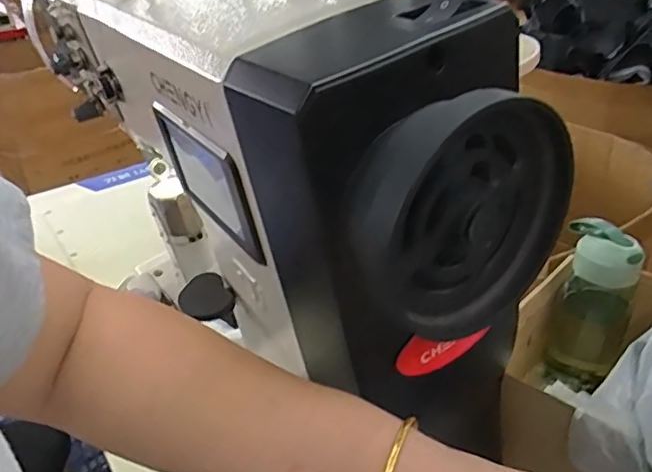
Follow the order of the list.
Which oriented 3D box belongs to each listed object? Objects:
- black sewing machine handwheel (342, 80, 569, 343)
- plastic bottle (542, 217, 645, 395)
[{"bbox_3d":[0.062,-0.010,0.277,0.112,0.105,0.041,-19,33,-23],"label":"black sewing machine handwheel"},{"bbox_3d":[0.280,0.080,0.629,0.072,0.191,0.061,10,33,24],"label":"plastic bottle"}]

